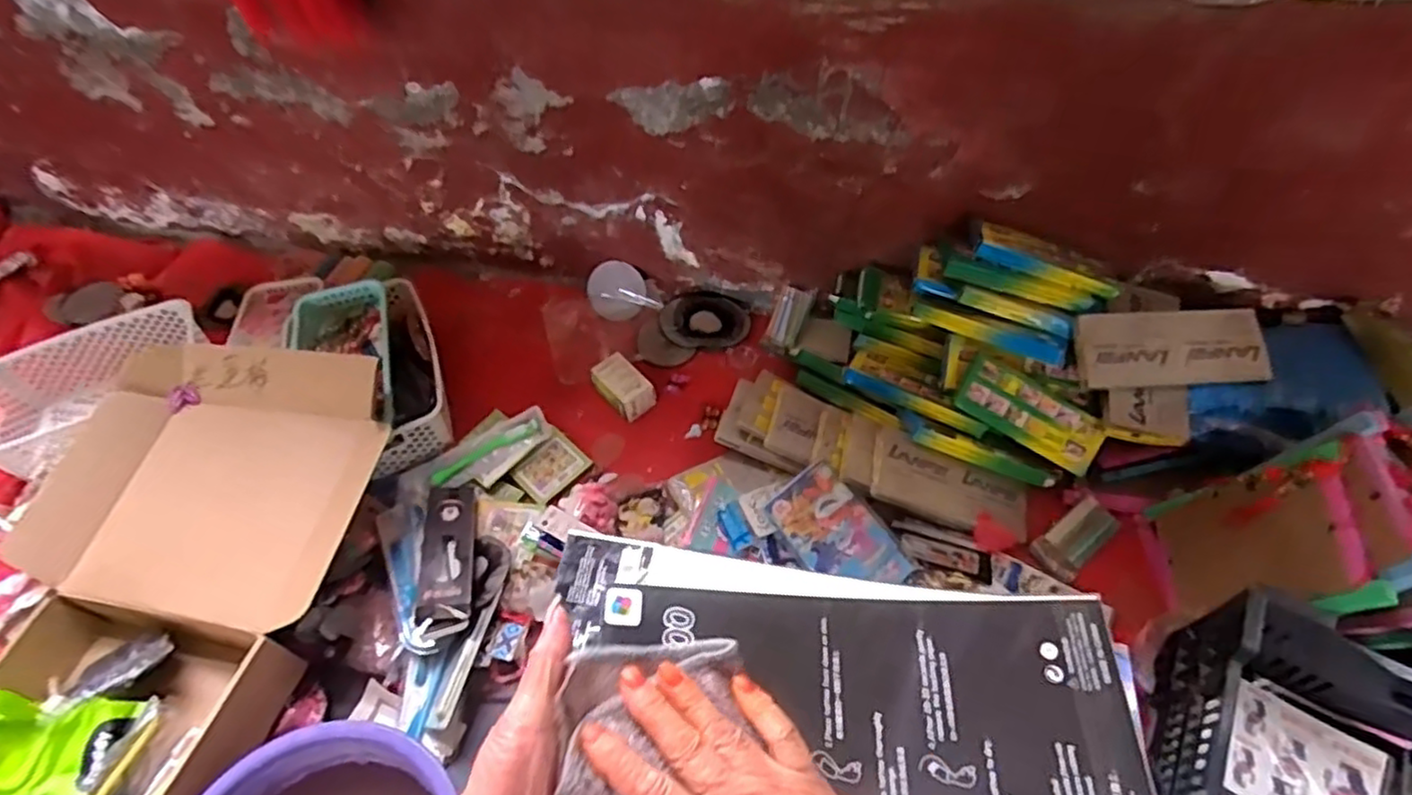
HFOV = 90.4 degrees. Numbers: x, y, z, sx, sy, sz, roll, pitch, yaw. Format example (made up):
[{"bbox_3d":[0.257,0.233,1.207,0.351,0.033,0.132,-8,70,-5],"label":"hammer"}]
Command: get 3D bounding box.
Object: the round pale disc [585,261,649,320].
[{"bbox_3d":[-0.140,-0.167,1.099,0.088,0.016,0.093,0,87,0],"label":"round pale disc"}]

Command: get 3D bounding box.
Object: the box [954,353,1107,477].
[{"bbox_3d":[0.389,0.021,0.839,0.175,0.021,0.068,30,97,-1],"label":"box"}]

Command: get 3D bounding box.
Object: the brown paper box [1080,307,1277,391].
[{"bbox_3d":[0.545,-0.057,0.817,0.208,0.020,0.089,-1,86,0],"label":"brown paper box"}]

